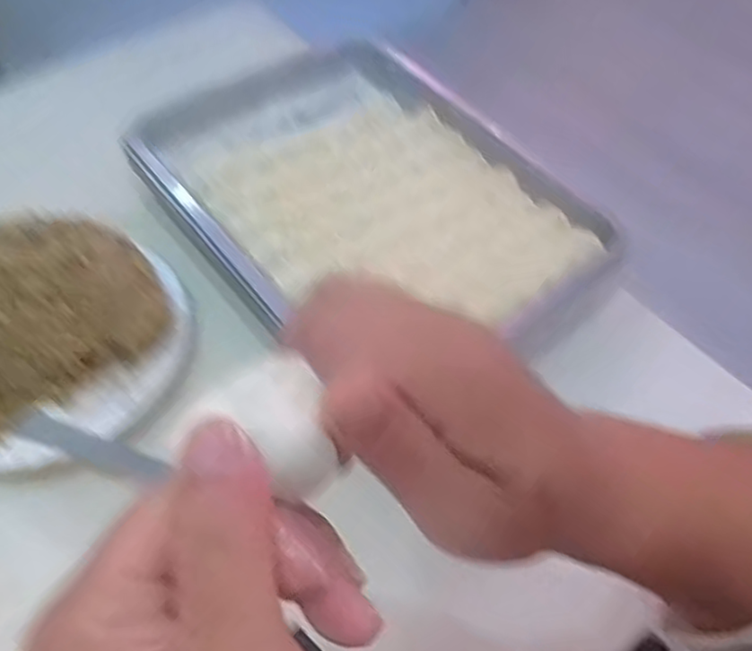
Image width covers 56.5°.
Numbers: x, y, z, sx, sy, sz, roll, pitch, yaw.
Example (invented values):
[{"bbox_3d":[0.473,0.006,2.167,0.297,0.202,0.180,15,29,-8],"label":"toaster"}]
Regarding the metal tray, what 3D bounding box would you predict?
[{"bbox_3d":[-0.014,-0.117,0.621,0.288,0.041,0.392,-33,63,-24],"label":"metal tray"}]

